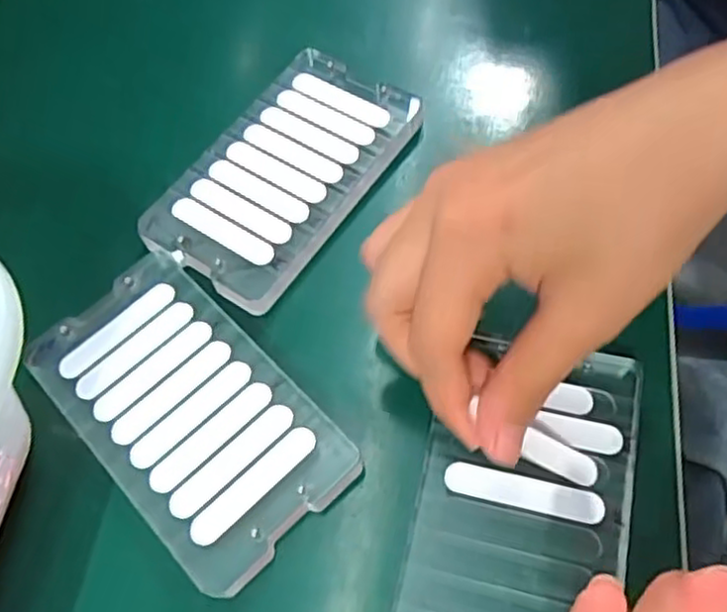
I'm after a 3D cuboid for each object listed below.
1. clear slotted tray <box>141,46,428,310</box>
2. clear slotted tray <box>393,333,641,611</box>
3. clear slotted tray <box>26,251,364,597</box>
[{"bbox_3d":[-0.033,-0.058,0.310,0.070,0.016,0.123,31,67,16],"label":"clear slotted tray"},{"bbox_3d":[0.052,0.066,0.231,0.066,0.011,0.121,13,63,8],"label":"clear slotted tray"},{"bbox_3d":[-0.065,0.037,0.261,0.067,0.011,0.122,-40,68,-18],"label":"clear slotted tray"}]

